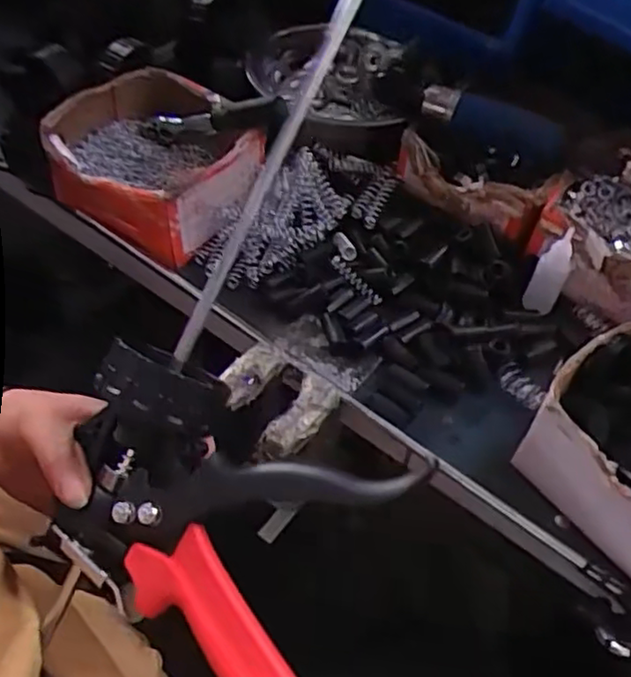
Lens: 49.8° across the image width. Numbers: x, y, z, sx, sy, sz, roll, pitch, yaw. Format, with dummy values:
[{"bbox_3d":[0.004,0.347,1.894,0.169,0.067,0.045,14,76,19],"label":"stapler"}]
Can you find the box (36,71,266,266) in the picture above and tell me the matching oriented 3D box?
[{"bbox_3d":[-0.141,-0.162,0.608,0.166,0.068,0.161,27,54,15],"label":"box"}]

